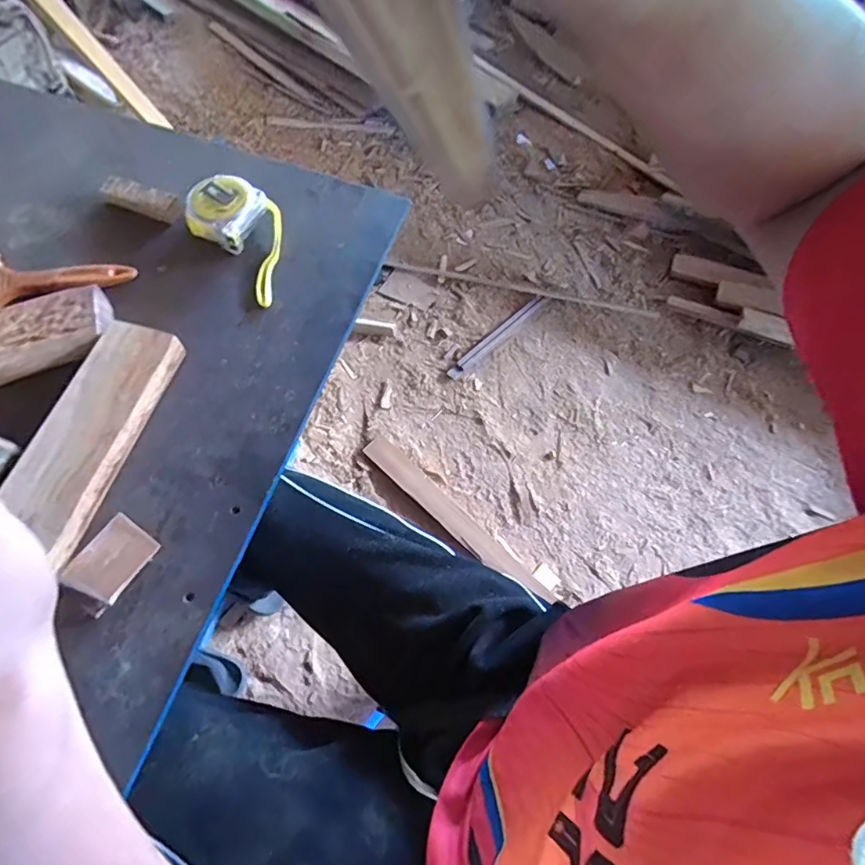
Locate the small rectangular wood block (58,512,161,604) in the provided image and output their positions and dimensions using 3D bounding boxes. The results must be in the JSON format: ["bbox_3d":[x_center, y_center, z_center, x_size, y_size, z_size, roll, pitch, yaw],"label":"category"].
[{"bbox_3d":[-0.235,0.091,0.378,0.047,0.009,0.054,29,66,10],"label":"small rectangular wood block"}]

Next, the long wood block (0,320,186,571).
[{"bbox_3d":[-0.303,0.123,0.346,0.058,0.027,0.474,15,65,3],"label":"long wood block"}]

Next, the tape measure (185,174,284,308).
[{"bbox_3d":[-0.177,-0.195,0.504,0.078,0.035,0.129,-41,74,-20],"label":"tape measure"}]

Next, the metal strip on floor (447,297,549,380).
[{"bbox_3d":[0.179,-0.268,1.419,0.379,0.016,0.042,-41,74,-20],"label":"metal strip on floor"}]

